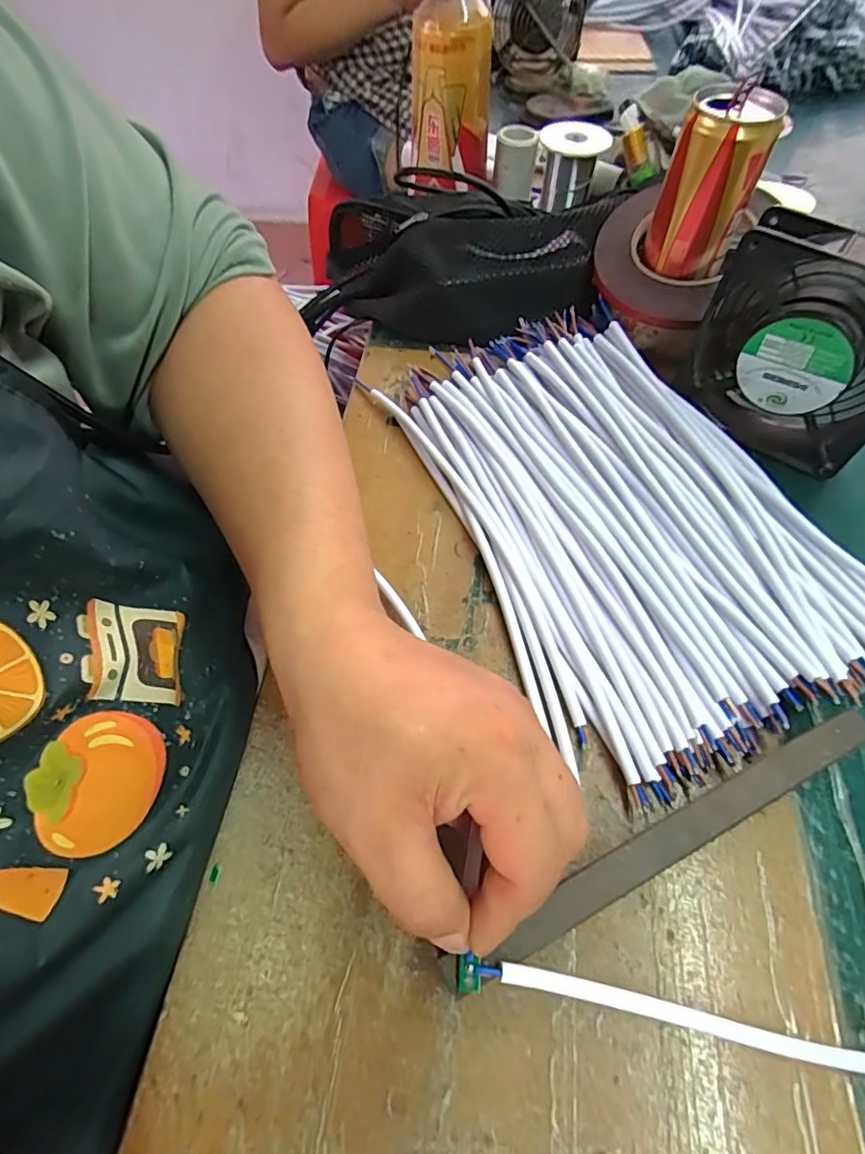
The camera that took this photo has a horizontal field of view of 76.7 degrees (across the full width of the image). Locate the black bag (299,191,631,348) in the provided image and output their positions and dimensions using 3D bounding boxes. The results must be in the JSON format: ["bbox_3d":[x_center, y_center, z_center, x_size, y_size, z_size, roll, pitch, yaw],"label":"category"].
[{"bbox_3d":[0.011,-0.247,0.435,0.232,0.082,0.102,7,58,6],"label":"black bag"}]

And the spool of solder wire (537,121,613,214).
[{"bbox_3d":[0.127,-0.382,0.512,0.048,0.061,0.057,-17,59,-9],"label":"spool of solder wire"}]

